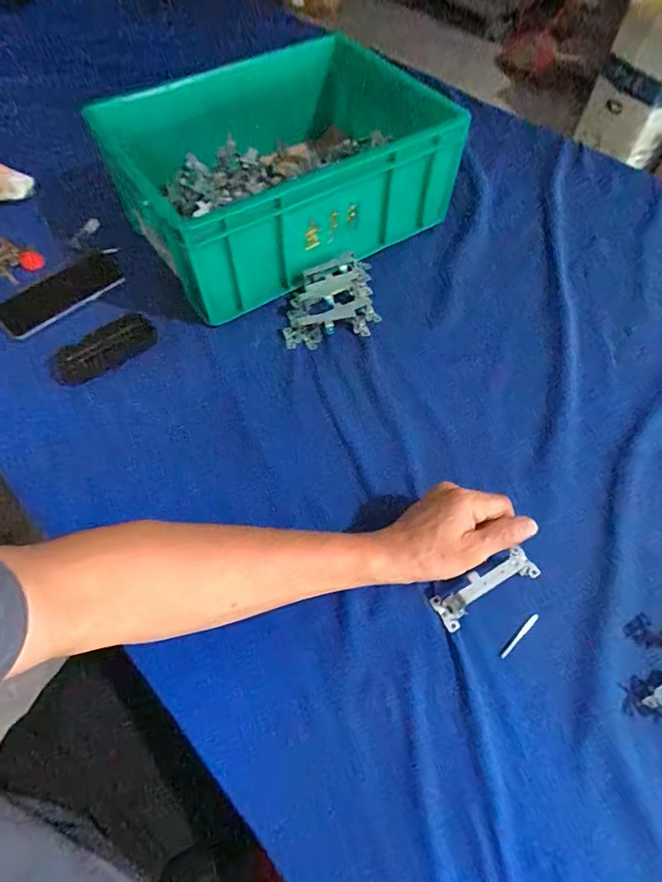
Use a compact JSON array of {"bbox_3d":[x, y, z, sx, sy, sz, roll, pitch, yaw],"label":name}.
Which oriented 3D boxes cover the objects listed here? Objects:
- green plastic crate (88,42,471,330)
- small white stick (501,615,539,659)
[{"bbox_3d":[-0.090,-0.392,0.670,0.404,0.154,0.363,-30,64,-17],"label":"green plastic crate"},{"bbox_3d":[0.166,0.172,0.419,0.050,0.004,0.006,-37,66,-20],"label":"small white stick"}]

